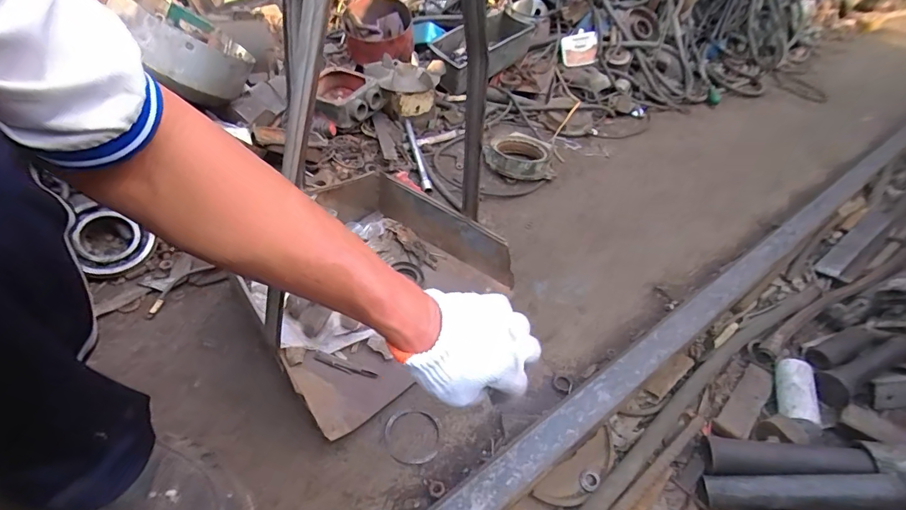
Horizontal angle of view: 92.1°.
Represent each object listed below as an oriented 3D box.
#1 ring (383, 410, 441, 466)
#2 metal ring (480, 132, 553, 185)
[{"bbox_3d":[-0.050,0.220,0.529,0.068,0.005,0.066,6,43,-5],"label":"ring"},{"bbox_3d":[0.147,-0.228,0.991,0.154,0.054,0.154,2,41,-2],"label":"metal ring"}]

